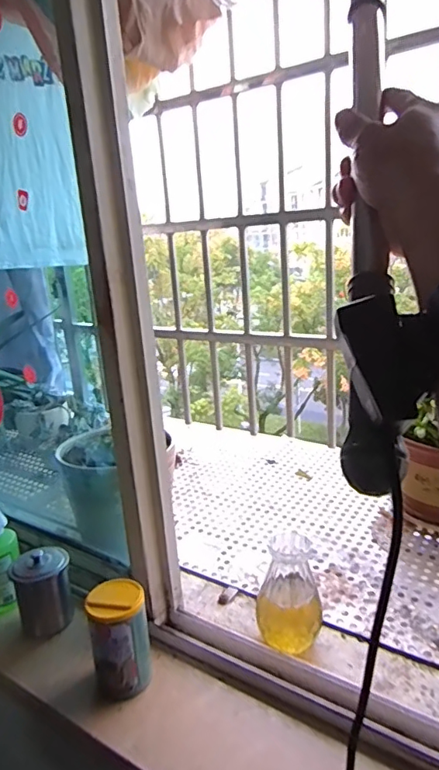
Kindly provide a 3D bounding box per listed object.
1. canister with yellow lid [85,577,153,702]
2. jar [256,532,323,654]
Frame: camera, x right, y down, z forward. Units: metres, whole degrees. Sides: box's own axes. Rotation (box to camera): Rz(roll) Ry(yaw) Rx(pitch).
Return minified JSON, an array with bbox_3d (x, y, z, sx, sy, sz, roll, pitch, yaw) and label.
[{"bbox_3d":[-0.115,0.296,0.585,0.066,0.116,0.063,-8,17,-13],"label":"canister with yellow lid"},{"bbox_3d":[0.093,0.286,0.677,0.072,0.168,0.067,-4,16,1],"label":"jar"}]

